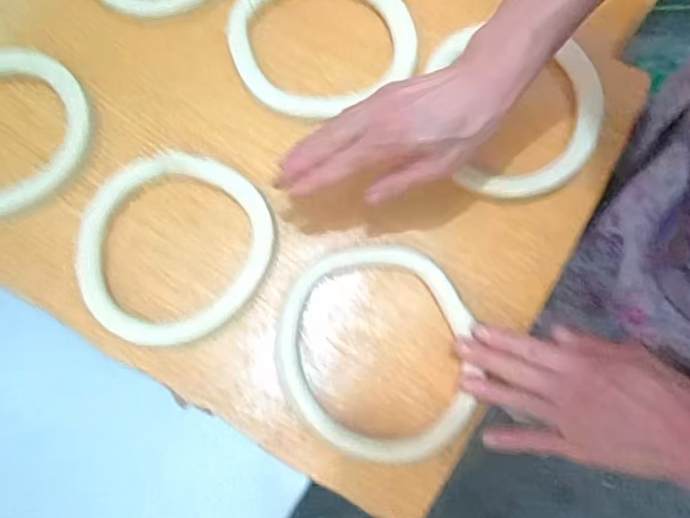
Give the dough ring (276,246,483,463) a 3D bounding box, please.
[{"bbox_3d":[0.022,0.069,0.435,0.146,0.012,0.160,0,75,0],"label":"dough ring"}]

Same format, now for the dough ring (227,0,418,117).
[{"bbox_3d":[-0.022,-0.204,0.507,0.157,0.014,0.150,0,75,0],"label":"dough ring"}]

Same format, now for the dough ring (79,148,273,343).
[{"bbox_3d":[-0.138,-0.011,0.456,0.145,0.016,0.158,41,79,10],"label":"dough ring"}]

